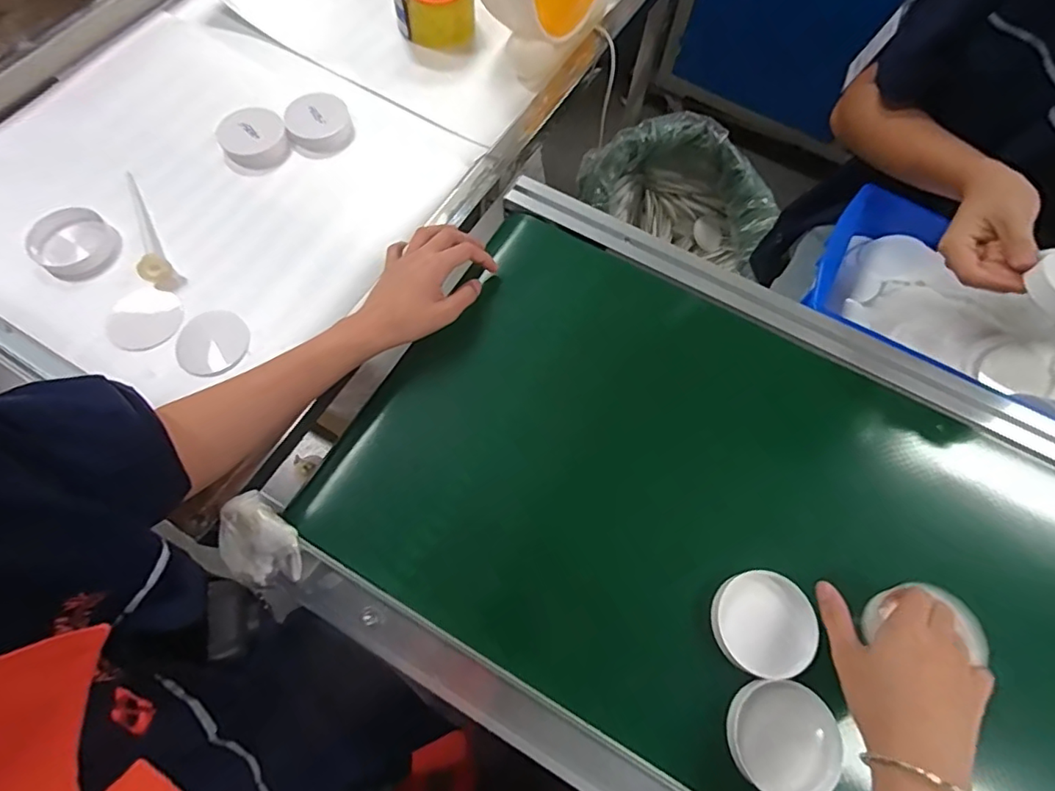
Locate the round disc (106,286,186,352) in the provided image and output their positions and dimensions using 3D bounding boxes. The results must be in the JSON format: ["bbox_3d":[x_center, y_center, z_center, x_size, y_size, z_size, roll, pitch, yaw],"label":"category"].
[{"bbox_3d":[-0.397,-0.080,0.547,0.077,0.004,0.071,0,68,-1],"label":"round disc"}]

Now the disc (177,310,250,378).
[{"bbox_3d":[-0.319,-0.053,0.536,0.068,0.004,0.071,0,68,-1],"label":"disc"}]

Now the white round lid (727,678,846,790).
[{"bbox_3d":[0.191,0.255,0.391,0.075,0.013,0.076,0,68,-1],"label":"white round lid"}]

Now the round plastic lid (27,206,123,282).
[{"bbox_3d":[-0.491,-0.167,0.571,0.074,0.022,0.088,-36,73,-14],"label":"round plastic lid"}]

